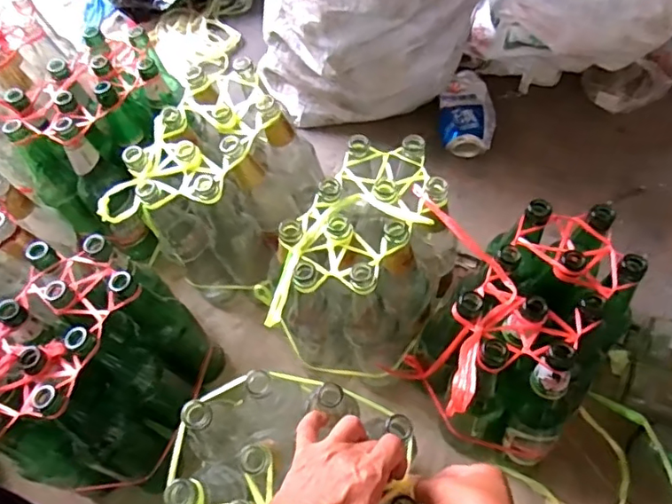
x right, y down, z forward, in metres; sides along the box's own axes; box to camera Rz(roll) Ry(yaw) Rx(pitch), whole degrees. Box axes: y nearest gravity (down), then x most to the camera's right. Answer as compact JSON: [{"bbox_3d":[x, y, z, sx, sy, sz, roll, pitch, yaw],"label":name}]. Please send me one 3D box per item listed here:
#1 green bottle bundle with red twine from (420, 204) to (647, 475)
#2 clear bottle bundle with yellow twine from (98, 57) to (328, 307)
[{"bbox_3d":[0.214,0.113,0.665,0.194,0.256,0.272,31,69,18],"label":"green bottle bundle with red twine"},{"bbox_3d":[-0.143,-0.075,0.778,0.206,0.243,0.245,18,66,13],"label":"clear bottle bundle with yellow twine"}]

